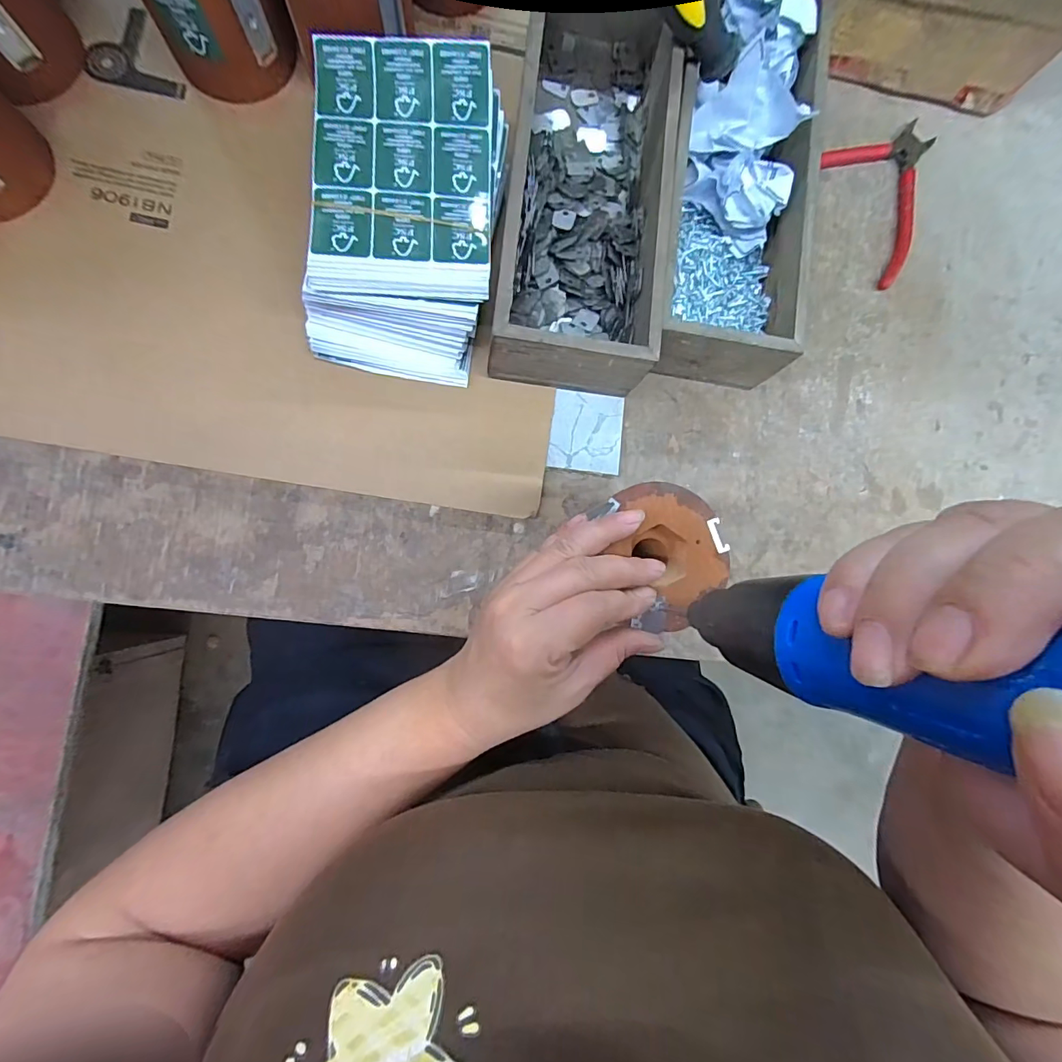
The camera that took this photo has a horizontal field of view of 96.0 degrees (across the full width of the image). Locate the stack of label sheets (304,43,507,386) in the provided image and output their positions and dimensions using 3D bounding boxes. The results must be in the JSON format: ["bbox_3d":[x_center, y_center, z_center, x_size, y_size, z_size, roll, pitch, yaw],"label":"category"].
[{"bbox_3d":[-0.080,-0.199,0.308,0.111,0.060,0.178,7,86,-6],"label":"stack of label sheets"}]

